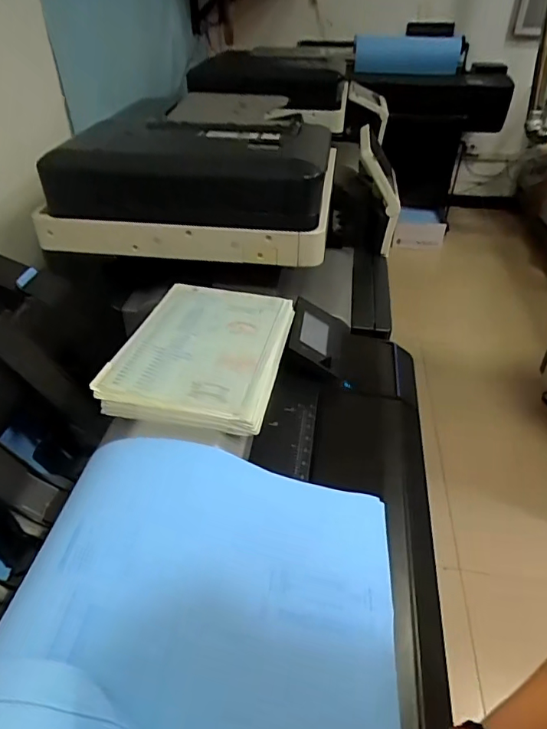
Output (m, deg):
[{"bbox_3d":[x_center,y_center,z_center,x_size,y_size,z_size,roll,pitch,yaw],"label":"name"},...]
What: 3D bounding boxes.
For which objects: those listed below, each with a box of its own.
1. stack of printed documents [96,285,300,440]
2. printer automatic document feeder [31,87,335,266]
[{"bbox_3d":[-0.101,-0.029,0.781,0.223,0.039,0.306,7,39,8],"label":"stack of printed documents"},{"bbox_3d":[-0.167,-0.457,1.180,0.613,0.153,0.433,7,39,9],"label":"printer automatic document feeder"}]

